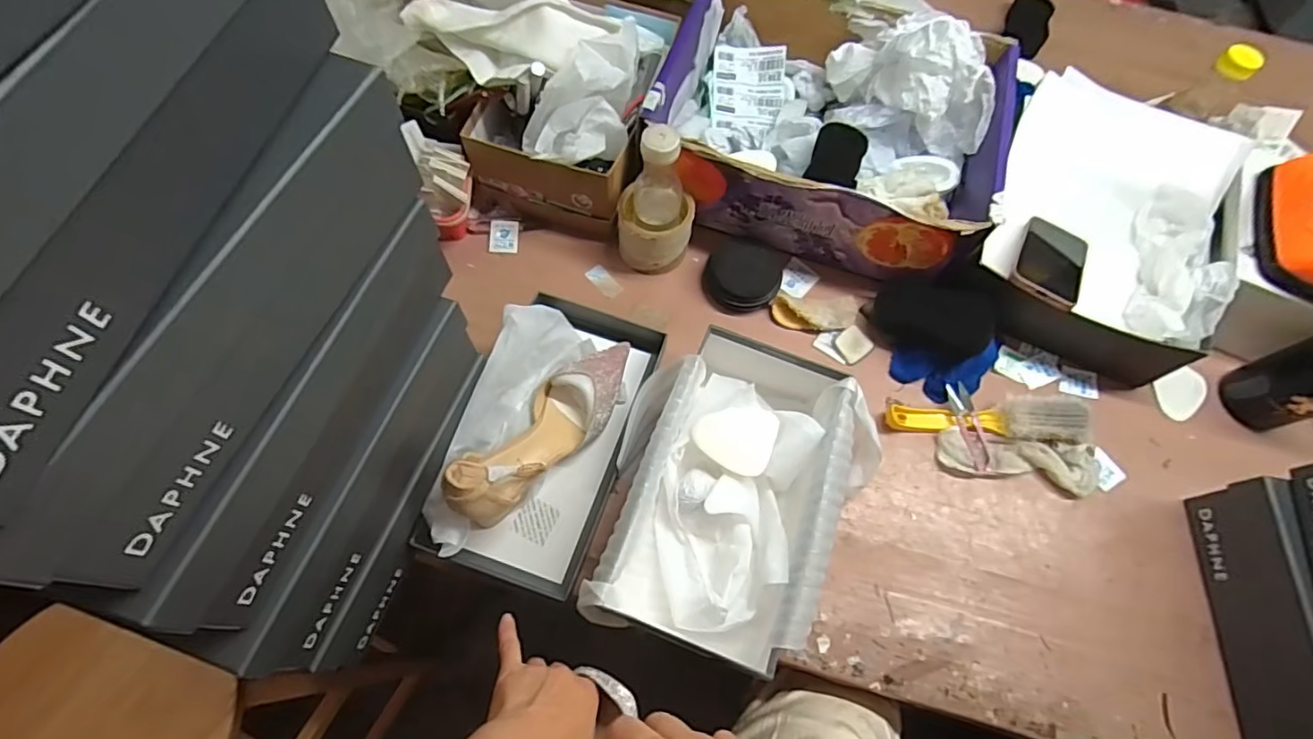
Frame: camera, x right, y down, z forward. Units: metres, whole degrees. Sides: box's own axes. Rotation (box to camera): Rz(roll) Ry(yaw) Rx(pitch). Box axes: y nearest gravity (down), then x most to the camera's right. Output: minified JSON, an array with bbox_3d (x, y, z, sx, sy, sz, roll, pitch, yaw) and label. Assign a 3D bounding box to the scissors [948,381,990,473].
[{"bbox_3d":[0.357,0.065,0.669,0.025,0.009,0.100,-11,74,5],"label":"scissors"}]

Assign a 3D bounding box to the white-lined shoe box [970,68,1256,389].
[{"bbox_3d":[0.546,-0.178,0.736,0.247,0.130,0.329,24,67,7],"label":"white-lined shoe box"}]

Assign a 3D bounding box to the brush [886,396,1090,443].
[{"bbox_3d":[0.377,0.057,0.671,0.231,0.041,0.052,2,66,-3],"label":"brush"}]

